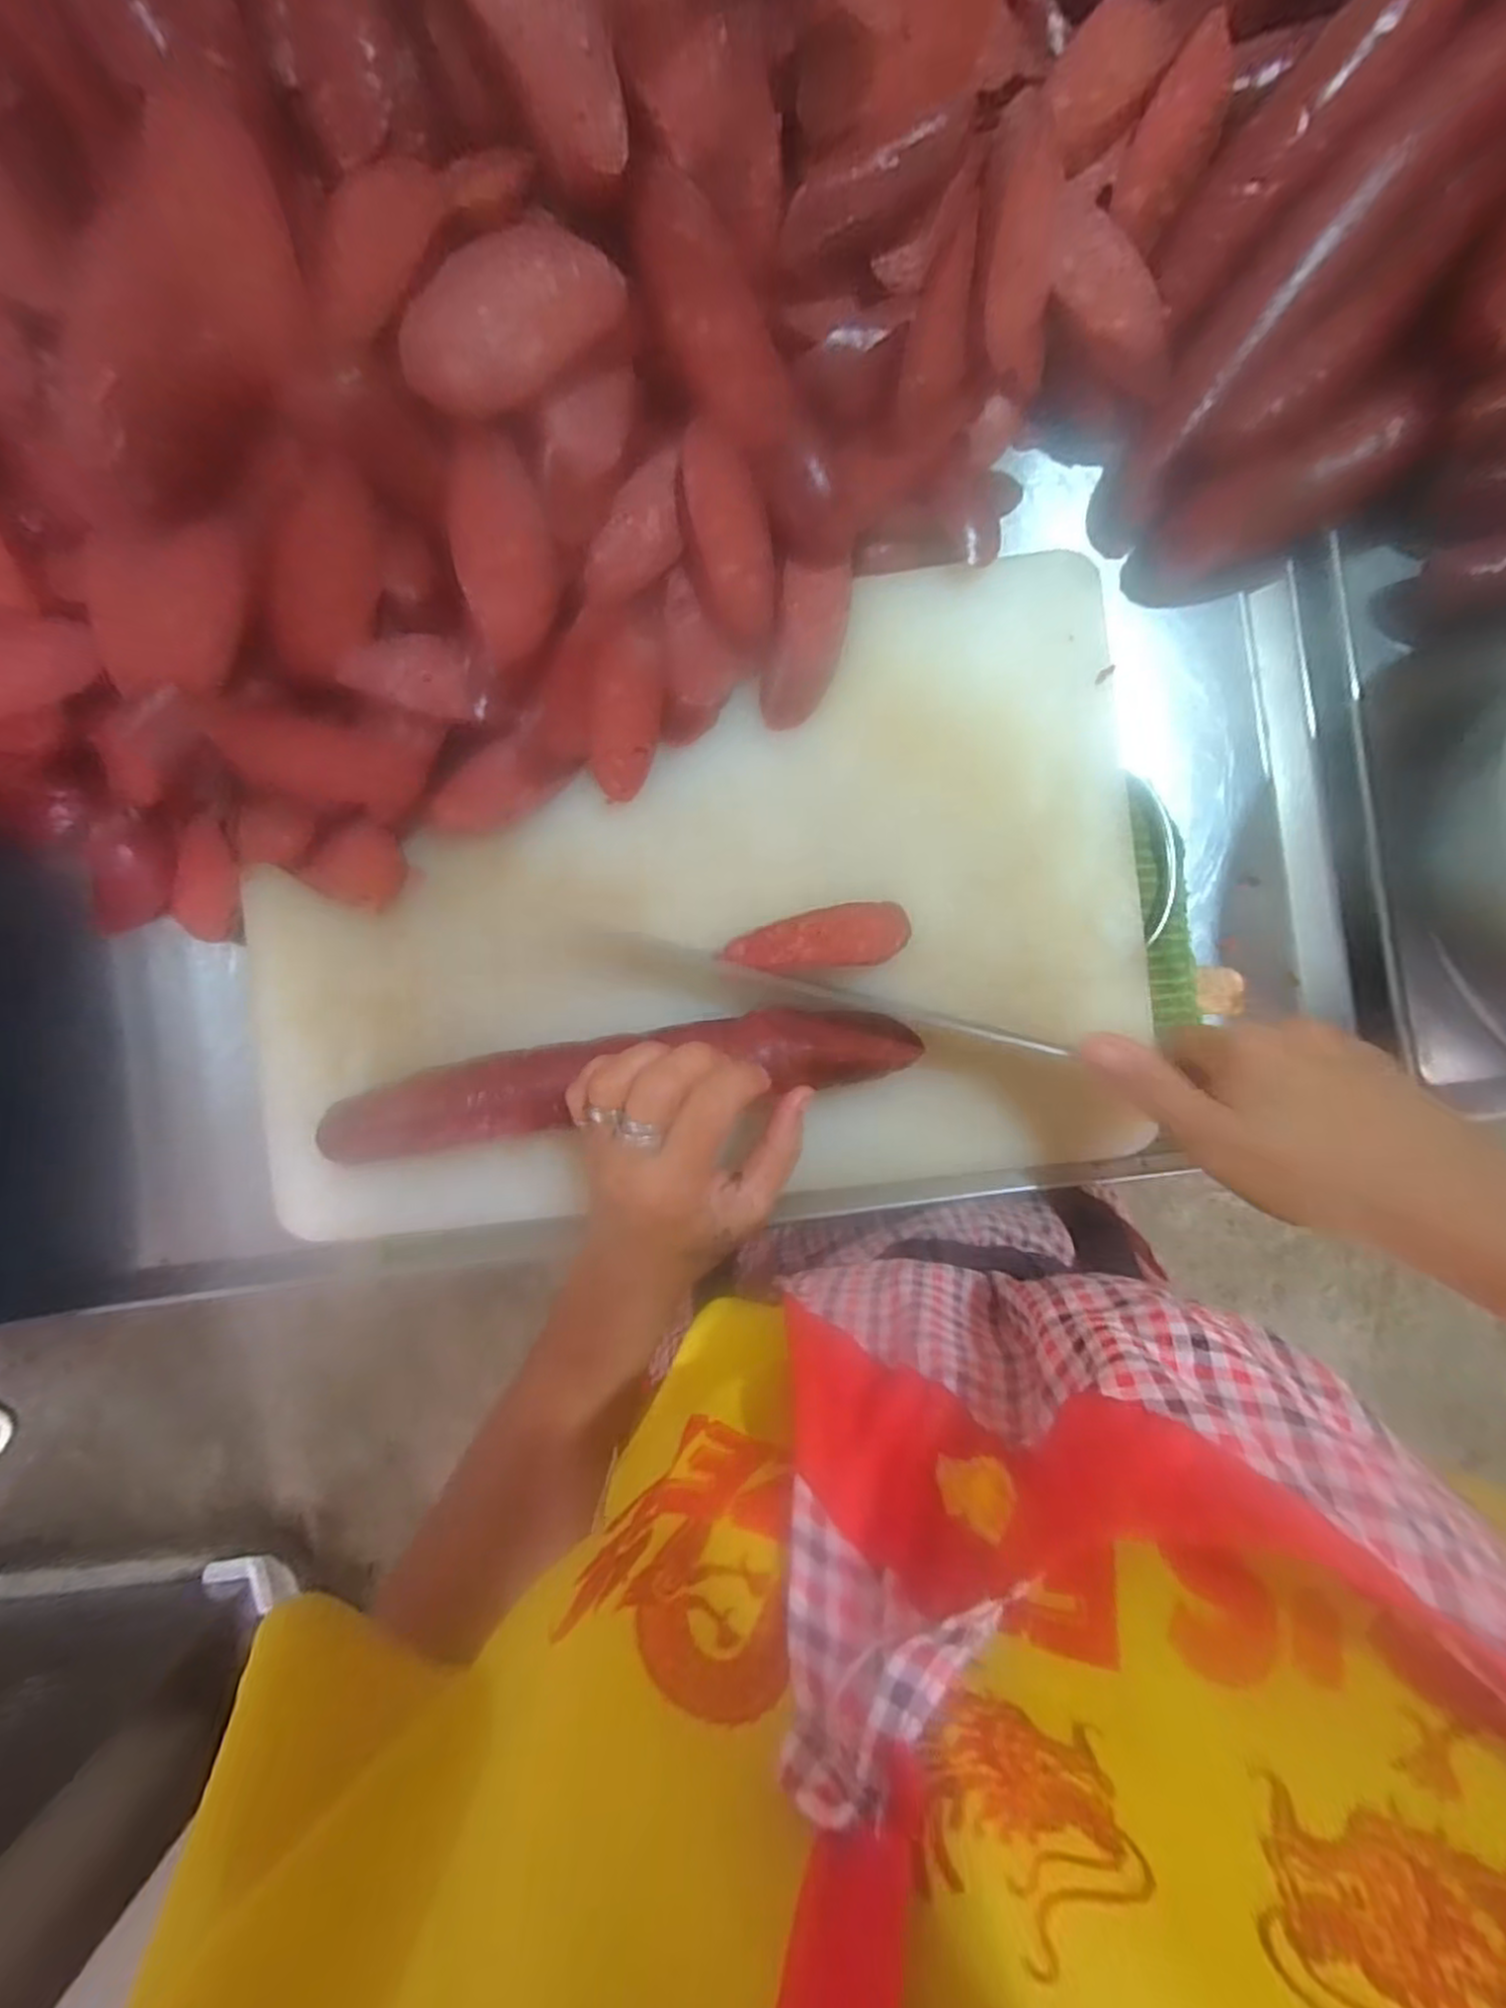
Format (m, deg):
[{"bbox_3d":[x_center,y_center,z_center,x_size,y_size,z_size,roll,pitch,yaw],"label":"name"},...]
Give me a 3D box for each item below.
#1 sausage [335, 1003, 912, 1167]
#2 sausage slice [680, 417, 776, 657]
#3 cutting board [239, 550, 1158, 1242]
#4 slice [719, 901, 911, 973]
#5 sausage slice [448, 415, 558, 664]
[{"bbox_3d":[-0.059,0.033,0.321,0.264,0.025,0.039,-9,91,-1],"label":"sausage"},{"bbox_3d":[-0.008,-0.207,0.320,0.033,0.014,0.088,-13,119,3],"label":"sausage slice"},{"bbox_3d":[-0.036,-0.046,0.349,0.432,0.020,0.283,-7,91,2],"label":"cutting board"},{"bbox_3d":[0.030,-0.030,0.332,0.084,0.005,0.036,-13,56,1],"label":"slice"},{"bbox_3d":[-0.107,-0.191,0.303,0.039,0.005,0.077,-7,123,-8],"label":"sausage slice"}]

